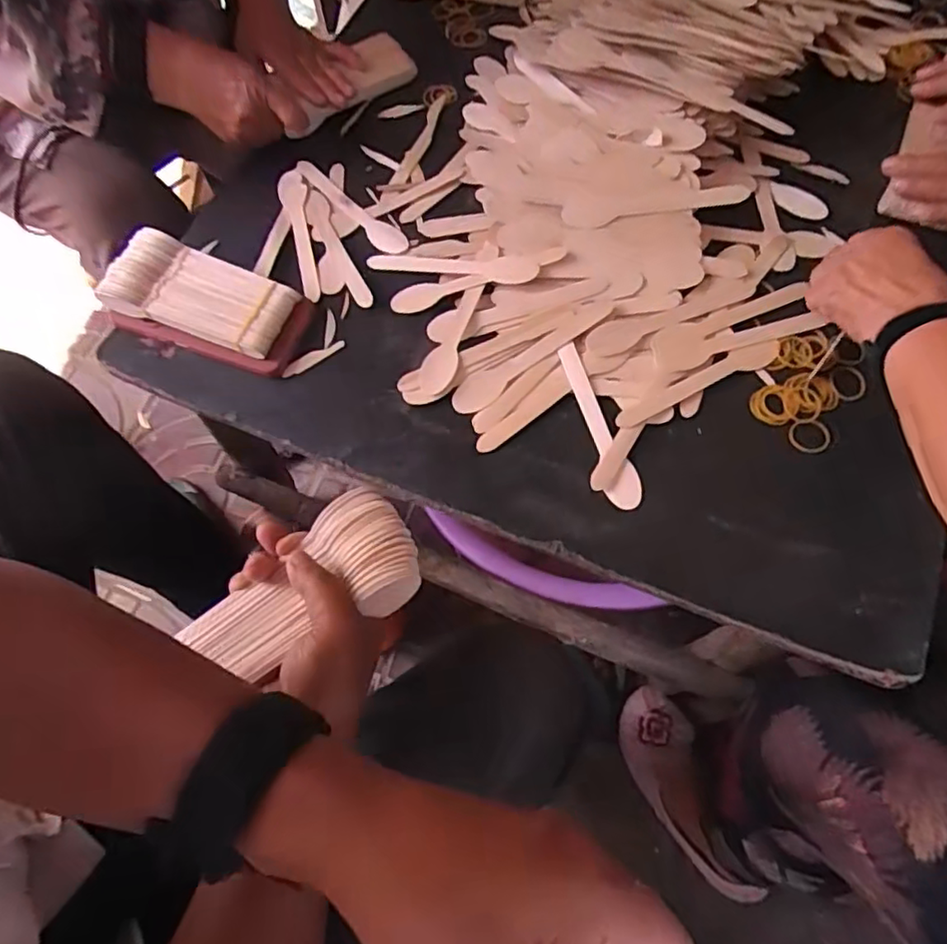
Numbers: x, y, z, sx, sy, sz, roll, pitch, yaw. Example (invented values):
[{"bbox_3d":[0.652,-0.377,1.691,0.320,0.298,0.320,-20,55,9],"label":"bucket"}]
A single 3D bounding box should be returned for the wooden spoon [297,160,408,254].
[{"bbox_3d":[-0.120,-0.264,0.629,0.029,0.008,0.161,-38,70,-17],"label":"wooden spoon"}]

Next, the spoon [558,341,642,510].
[{"bbox_3d":[0.100,-0.039,0.501,0.029,0.008,0.144,-12,65,-6],"label":"spoon"}]

